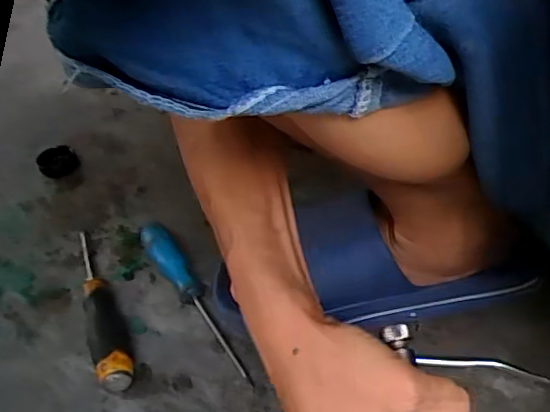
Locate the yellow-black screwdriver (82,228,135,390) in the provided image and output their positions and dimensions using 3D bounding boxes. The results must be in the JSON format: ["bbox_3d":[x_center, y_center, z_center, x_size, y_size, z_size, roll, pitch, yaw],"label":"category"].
[{"bbox_3d":[-0.161,0.082,0.508,0.032,0.024,0.187,-23,44,-16],"label":"yellow-black screwdriver"}]

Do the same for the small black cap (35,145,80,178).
[{"bbox_3d":[-0.256,-0.052,0.674,0.044,0.018,0.044,-4,42,4],"label":"small black cap"}]

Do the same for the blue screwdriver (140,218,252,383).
[{"bbox_3d":[-0.074,0.073,0.505,0.026,0.037,0.193,-28,46,-21],"label":"blue screwdriver"}]

